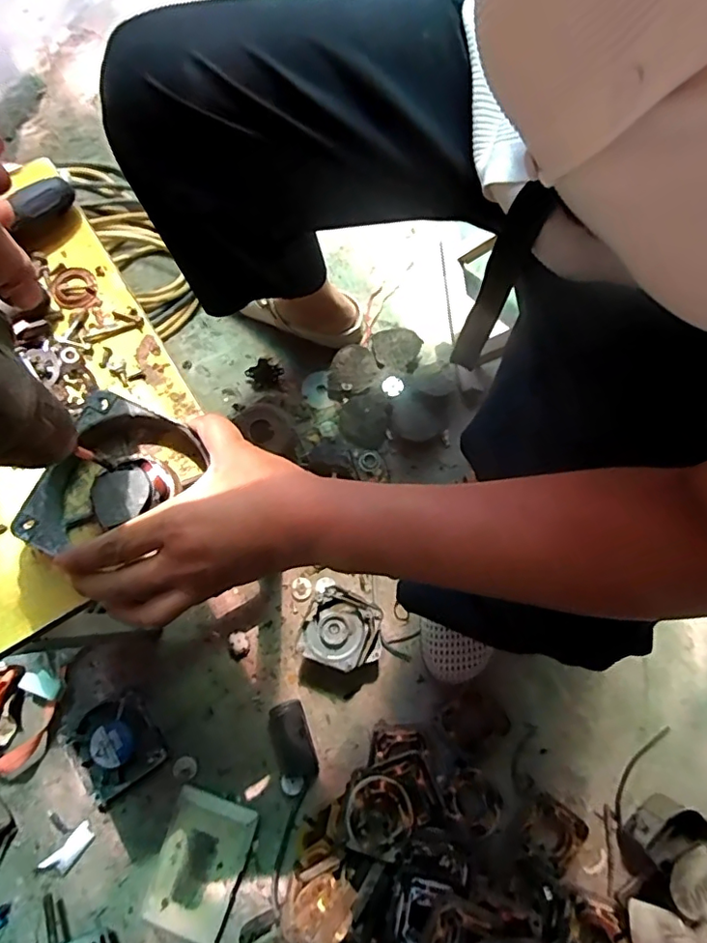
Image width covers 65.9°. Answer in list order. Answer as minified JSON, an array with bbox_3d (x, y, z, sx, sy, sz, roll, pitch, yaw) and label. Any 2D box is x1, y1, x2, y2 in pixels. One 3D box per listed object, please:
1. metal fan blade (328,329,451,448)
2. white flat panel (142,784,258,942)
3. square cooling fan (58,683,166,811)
[{"bbox_3d":[0.058,-0.133,0.841,0.186,0.032,0.185,-4,76,-1],"label":"metal fan blade"},{"bbox_3d":[-0.193,0.496,0.685,0.104,0.033,0.156,18,77,4],"label":"white flat panel"},{"bbox_3d":[-0.316,0.360,0.719,0.109,0.025,0.109,-32,78,-7],"label":"square cooling fan"}]

